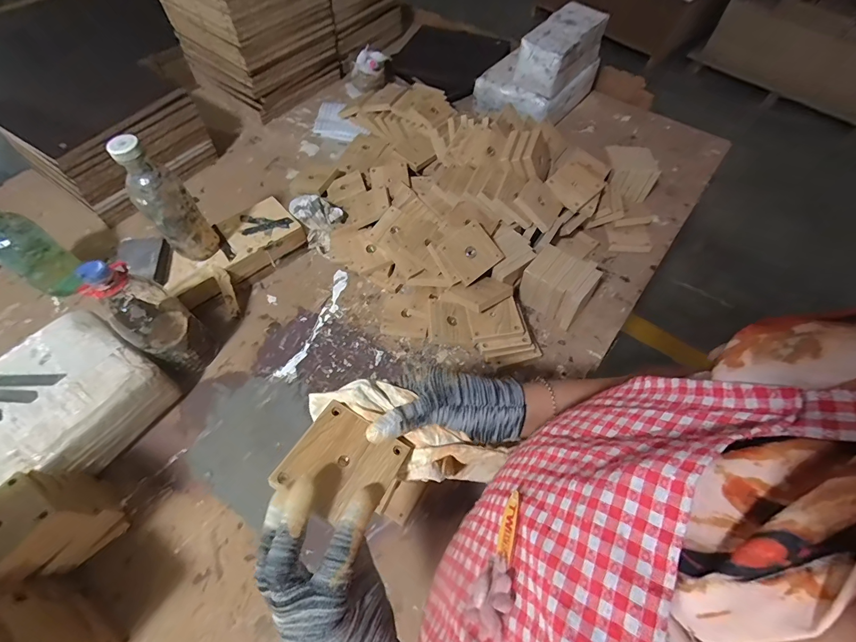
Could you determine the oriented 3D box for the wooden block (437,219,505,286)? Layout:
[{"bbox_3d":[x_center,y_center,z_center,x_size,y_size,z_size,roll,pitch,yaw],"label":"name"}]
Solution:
[{"bbox_3d":[0.075,-0.117,0.651,0.086,0.008,0.082,-37,93,-9],"label":"wooden block"}]

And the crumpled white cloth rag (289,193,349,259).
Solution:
[{"bbox_3d":[-0.229,-0.208,0.785,0.096,0.069,0.095,25,62,14],"label":"crumpled white cloth rag"}]

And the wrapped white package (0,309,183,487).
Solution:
[{"bbox_3d":[-0.540,0.135,0.553,0.199,0.095,0.262,30,63,16],"label":"wrapped white package"}]

